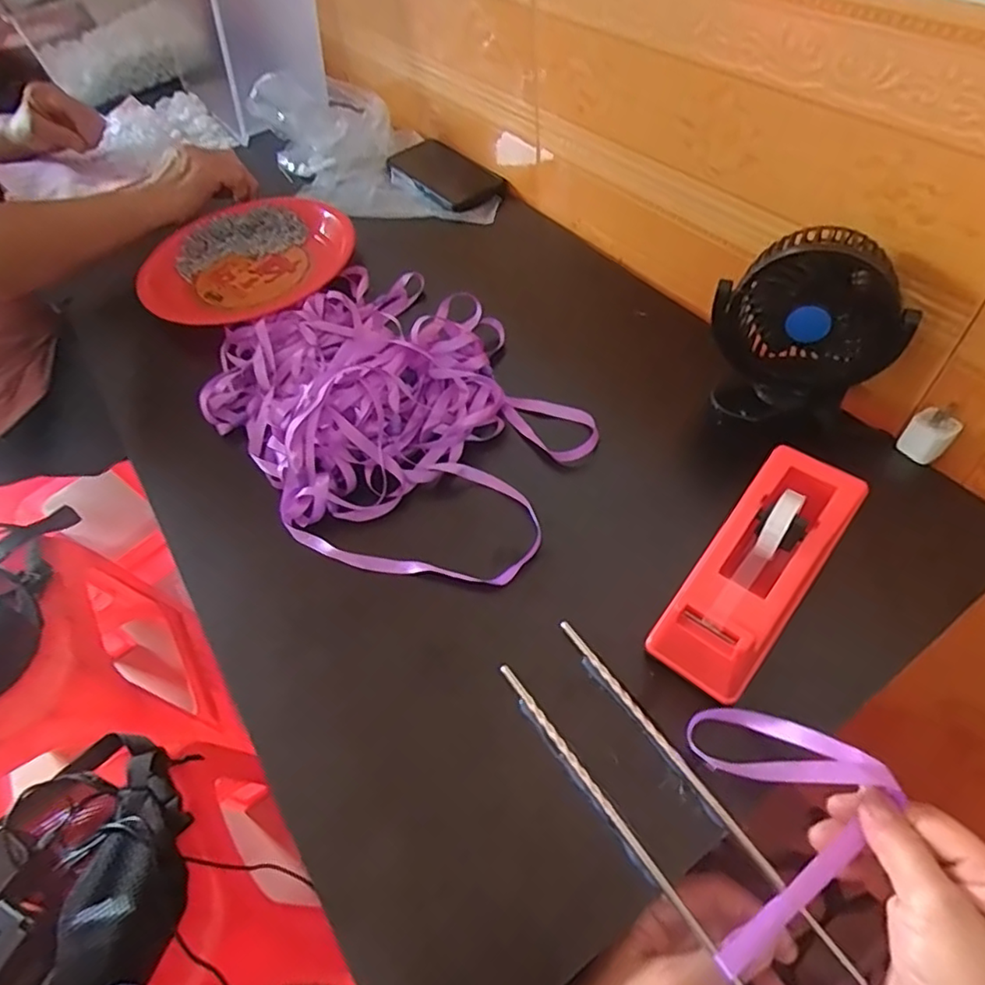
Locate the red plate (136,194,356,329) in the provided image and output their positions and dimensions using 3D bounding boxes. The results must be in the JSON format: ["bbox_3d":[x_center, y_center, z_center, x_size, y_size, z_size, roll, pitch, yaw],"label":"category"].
[{"bbox_3d":[-0.269,-0.259,0.688,0.216,0.044,0.206,-7,58,12],"label":"red plate"}]

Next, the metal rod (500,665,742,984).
[{"bbox_3d":[0.071,0.183,0.337,0.007,0.007,0.222,-31,58,-17],"label":"metal rod"}]

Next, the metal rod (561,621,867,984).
[{"bbox_3d":[0.109,0.157,0.348,0.006,0.010,0.221,-30,55,-16],"label":"metal rod"}]

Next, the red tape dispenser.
[{"bbox_3d":[0.161,0.042,0.372,0.059,0.054,0.159,32,75,25],"label":"red tape dispenser"}]

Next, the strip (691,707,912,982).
[{"bbox_3d":[0.136,0.166,0.331,0.121,0.018,0.093,-45,48,-3],"label":"strip"}]

